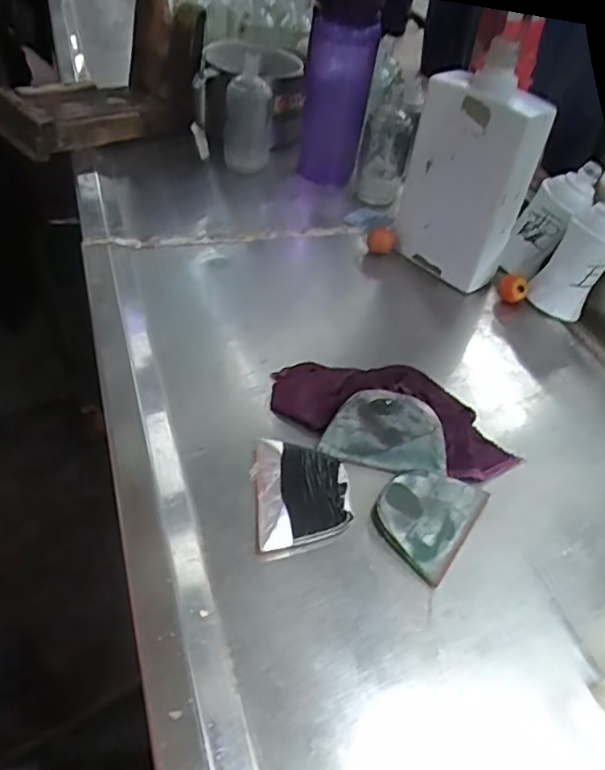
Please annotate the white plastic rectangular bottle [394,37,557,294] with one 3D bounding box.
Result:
[{"bbox_3d":[0.159,-0.197,0.587,0.113,0.191,0.060,36,48,29],"label":"white plastic rectangular bottle"}]

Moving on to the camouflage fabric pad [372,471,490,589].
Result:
[{"bbox_3d":[0.080,0.082,0.397,0.057,0.012,0.081,28,46,22],"label":"camouflage fabric pad"}]

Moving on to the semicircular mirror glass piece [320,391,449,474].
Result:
[{"bbox_3d":[0.060,0.032,0.433,0.083,0.004,0.058,14,68,12],"label":"semicircular mirror glass piece"}]

